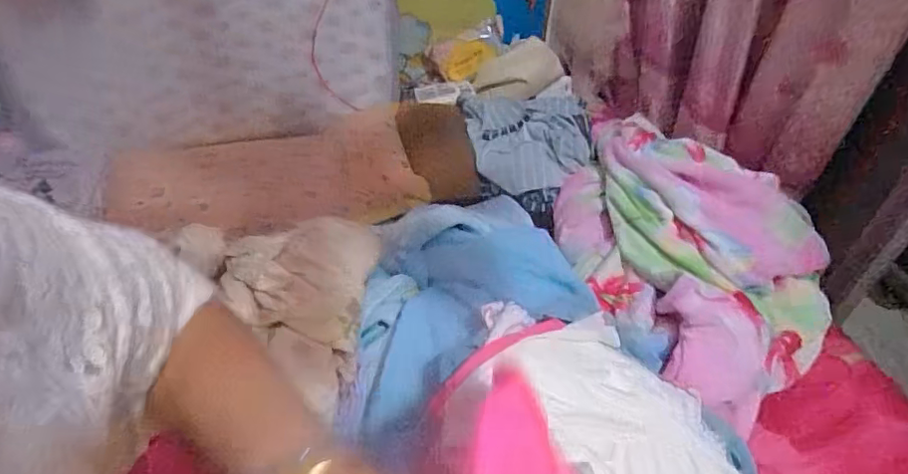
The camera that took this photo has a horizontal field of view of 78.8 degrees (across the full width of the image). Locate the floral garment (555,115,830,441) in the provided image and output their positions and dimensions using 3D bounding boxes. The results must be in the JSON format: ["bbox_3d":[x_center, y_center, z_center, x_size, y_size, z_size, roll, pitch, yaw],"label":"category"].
[{"bbox_3d":[0.327,0.009,0.829,0.387,0.157,0.455,-27,50,-28],"label":"floral garment"}]

